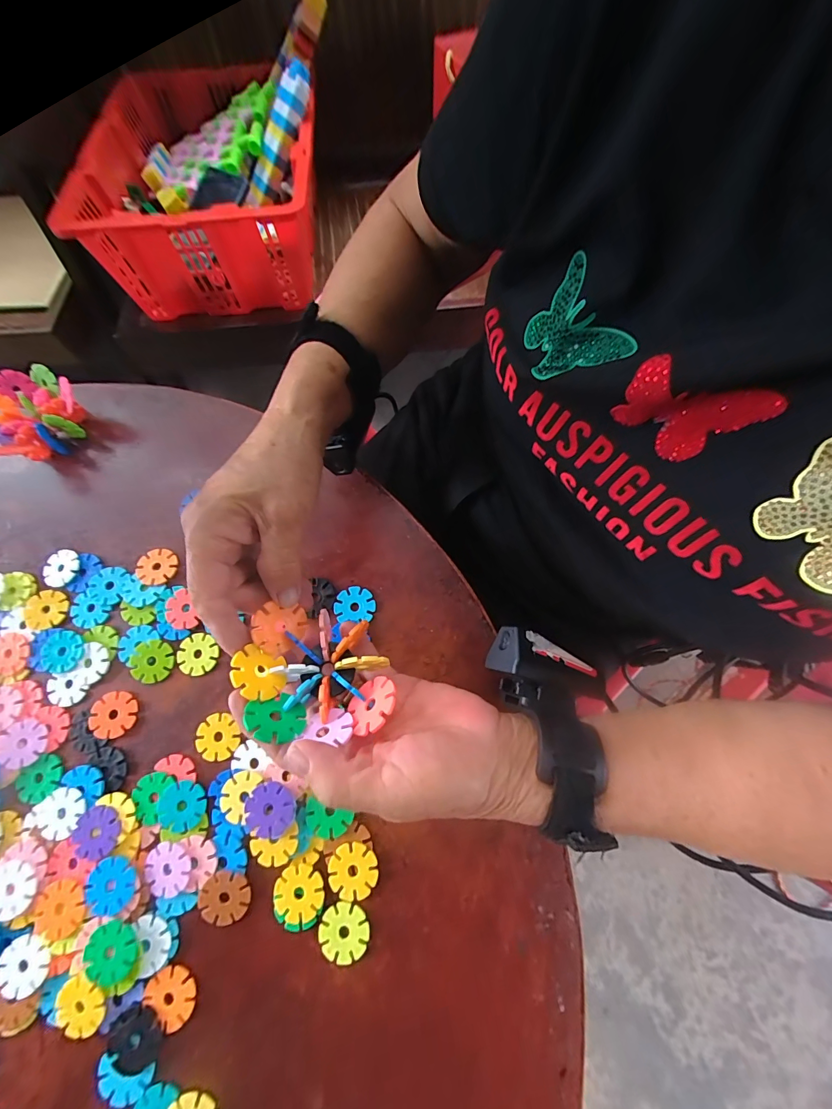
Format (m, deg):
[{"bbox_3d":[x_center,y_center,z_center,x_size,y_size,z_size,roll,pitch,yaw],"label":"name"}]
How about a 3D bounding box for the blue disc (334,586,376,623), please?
[{"bbox_3d":[-0.048,0.039,0.305,0.031,0.004,0.027,-2,74,1],"label":"blue disc"}]

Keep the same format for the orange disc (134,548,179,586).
[{"bbox_3d":[-0.211,0.010,0.316,0.031,0.004,0.030,0,74,2],"label":"orange disc"}]

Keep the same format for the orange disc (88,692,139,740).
[{"bbox_3d":[-0.223,0.118,0.286,0.031,0.004,0.031,0,74,2],"label":"orange disc"}]

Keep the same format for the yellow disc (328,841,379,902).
[{"bbox_3d":[-0.041,0.207,0.254,0.031,0.004,0.033,0,74,2],"label":"yellow disc"}]

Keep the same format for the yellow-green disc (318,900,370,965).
[{"bbox_3d":[-0.046,0.239,0.245,0.030,0.004,0.030,0,74,2],"label":"yellow-green disc"}]

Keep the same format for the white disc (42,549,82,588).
[{"bbox_3d":[-0.294,0.011,0.323,0.031,0.004,0.030,0,74,2],"label":"white disc"}]

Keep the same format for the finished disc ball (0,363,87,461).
[{"bbox_3d":[-0.340,-0.122,0.349,0.069,0.043,0.082,35,78,11],"label":"finished disc ball"}]

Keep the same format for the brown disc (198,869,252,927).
[{"bbox_3d":[-0.124,0.222,0.252,0.032,0.004,0.030,0,74,2],"label":"brown disc"}]

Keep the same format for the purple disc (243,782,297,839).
[{"bbox_3d":[-0.098,0.171,0.262,0.033,0.006,0.032,0,74,2],"label":"purple disc"}]

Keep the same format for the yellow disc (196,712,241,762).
[{"bbox_3d":[-0.144,0.132,0.281,0.030,0.004,0.030,0,74,2],"label":"yellow disc"}]

